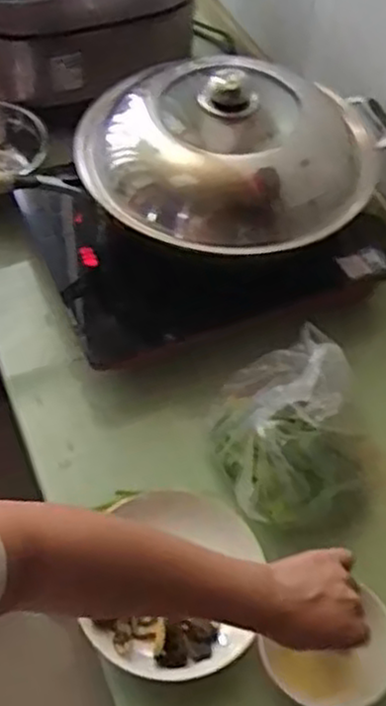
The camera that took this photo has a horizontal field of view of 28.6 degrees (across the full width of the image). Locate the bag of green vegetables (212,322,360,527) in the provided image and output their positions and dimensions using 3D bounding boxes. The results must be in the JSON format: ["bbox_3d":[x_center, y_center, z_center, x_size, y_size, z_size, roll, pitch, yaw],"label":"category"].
[{"bbox_3d":[0.091,0.061,0.745,0.123,0.135,0.173,-10,54,-10],"label":"bag of green vegetables"}]

